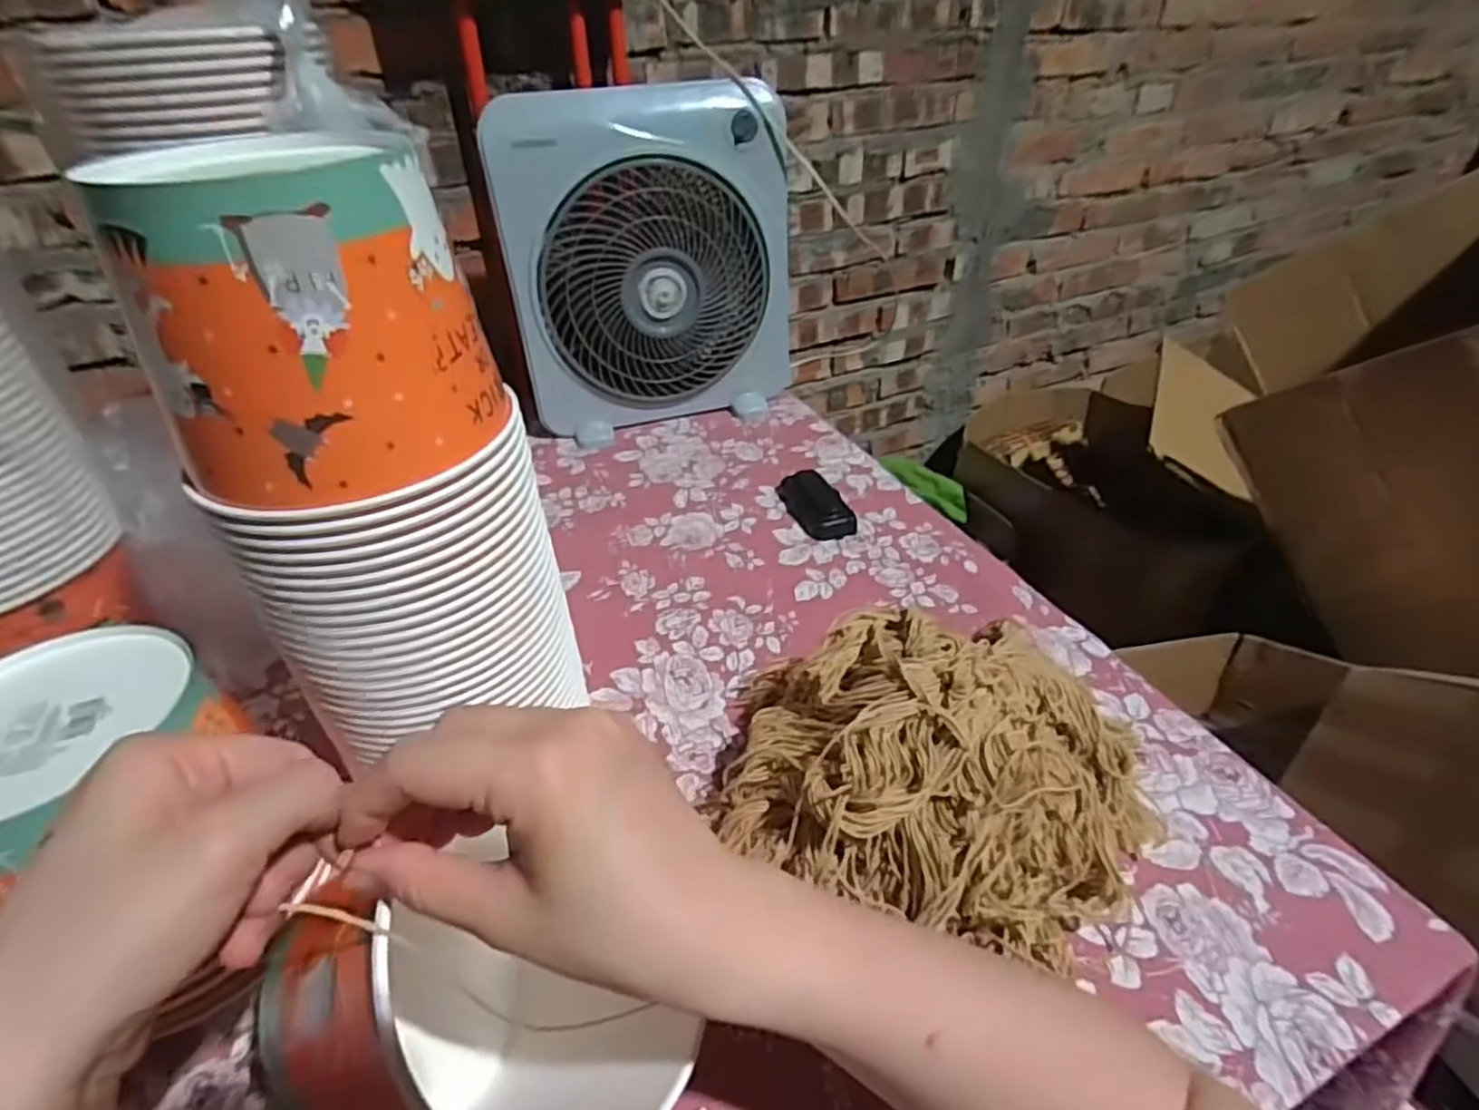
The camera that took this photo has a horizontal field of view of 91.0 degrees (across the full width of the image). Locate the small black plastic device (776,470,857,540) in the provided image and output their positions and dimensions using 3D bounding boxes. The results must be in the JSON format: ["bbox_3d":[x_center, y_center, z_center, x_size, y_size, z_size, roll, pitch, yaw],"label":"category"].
[{"bbox_3d":[0.081,-0.054,0.762,0.057,0.021,0.101,-13,38,-13],"label":"small black plastic device"}]

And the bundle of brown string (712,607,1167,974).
[{"bbox_3d":[0.122,0.122,0.454,0.272,0.104,0.190,6,38,12],"label":"bundle of brown string"}]

